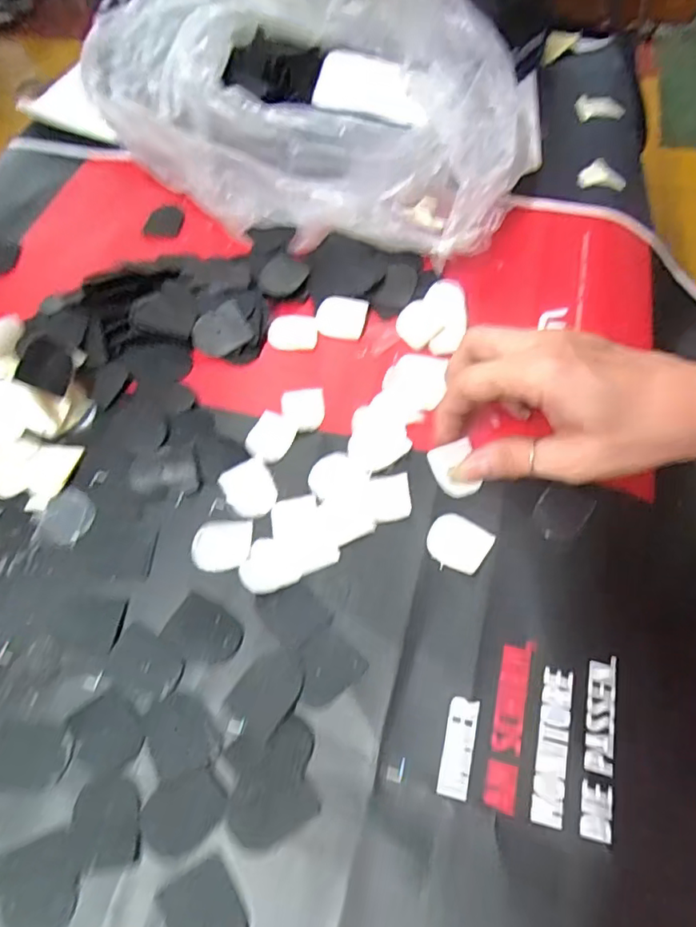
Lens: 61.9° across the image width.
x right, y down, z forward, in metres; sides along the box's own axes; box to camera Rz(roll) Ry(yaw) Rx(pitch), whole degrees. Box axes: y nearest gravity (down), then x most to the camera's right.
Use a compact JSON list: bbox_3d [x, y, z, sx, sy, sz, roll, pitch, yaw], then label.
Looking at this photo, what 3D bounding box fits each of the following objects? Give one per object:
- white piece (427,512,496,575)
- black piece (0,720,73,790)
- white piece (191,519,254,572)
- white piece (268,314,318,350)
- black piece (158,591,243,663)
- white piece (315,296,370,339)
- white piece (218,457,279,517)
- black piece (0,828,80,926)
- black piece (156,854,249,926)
[{"bbox_3d":[0.055,0.038,0.289,0.030,0.004,0.027,32,65,19],"label":"white piece"},{"bbox_3d":[-0.136,0.124,0.246,0.034,0.004,0.025,6,60,6],"label":"black piece"},{"bbox_3d":[-0.063,0.041,0.293,0.029,0.004,0.026,-8,59,-2],"label":"white piece"},{"bbox_3d":[-0.035,-0.084,0.367,0.031,0.006,0.028,-2,59,1],"label":"white piece"},{"bbox_3d":[-0.068,0.078,0.273,0.036,0.004,0.026,24,63,15],"label":"black piece"},{"bbox_3d":[-0.005,-0.093,0.369,0.031,0.004,0.027,10,81,11],"label":"white piece"},{"bbox_3d":[-0.052,0.012,0.308,0.027,0.004,0.029,-31,63,-15],"label":"white piece"},{"bbox_3d":[-0.119,0.162,0.222,0.029,0.004,0.032,-19,60,-9],"label":"black piece"},{"bbox_3d":[-0.054,0.170,0.217,0.026,0.004,0.033,-28,62,-14],"label":"black piece"}]

